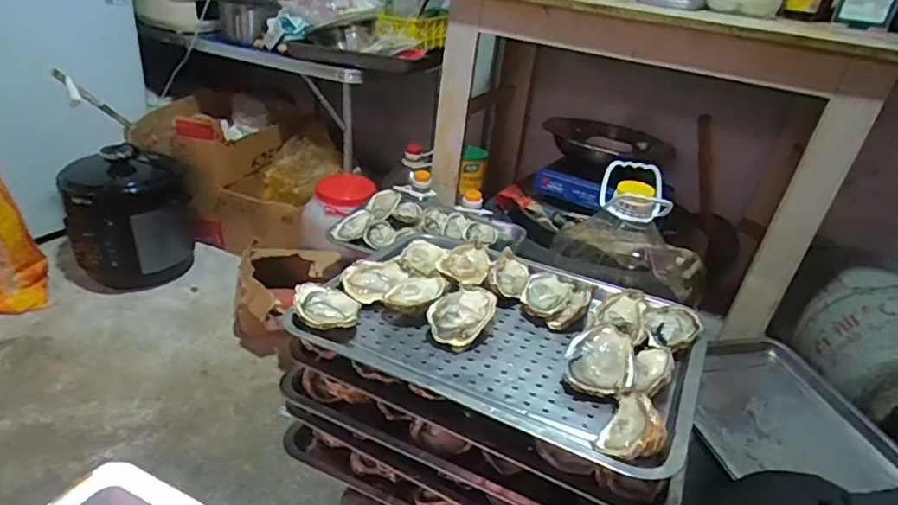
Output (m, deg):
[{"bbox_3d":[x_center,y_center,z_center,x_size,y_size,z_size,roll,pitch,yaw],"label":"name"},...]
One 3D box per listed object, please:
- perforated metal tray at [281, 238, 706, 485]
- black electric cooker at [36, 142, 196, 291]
[{"bbox_3d":[0.059,0.075,0.577,0.371,0.051,0.285,21,32,23],"label":"perforated metal tray"},{"bbox_3d":[-0.812,-0.083,1.412,0.238,0.336,0.249,6,29,-3],"label":"black electric cooker"}]

